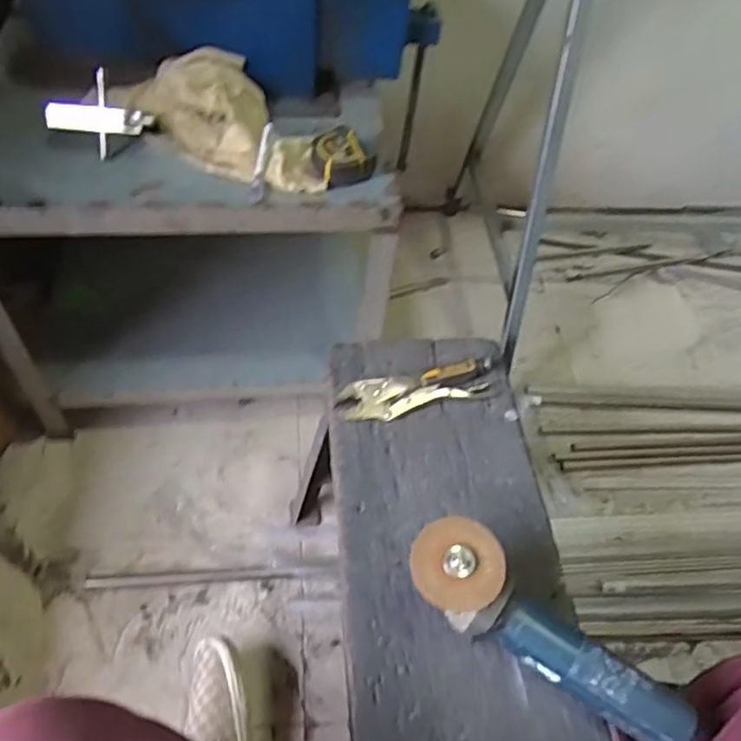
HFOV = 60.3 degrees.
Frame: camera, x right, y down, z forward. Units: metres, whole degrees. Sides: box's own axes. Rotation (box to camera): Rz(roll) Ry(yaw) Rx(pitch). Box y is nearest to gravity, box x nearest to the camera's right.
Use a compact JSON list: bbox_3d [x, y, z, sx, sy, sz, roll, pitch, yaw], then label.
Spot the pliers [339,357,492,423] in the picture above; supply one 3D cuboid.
[{"bbox_3d":[0.063,0.026,0.842,0.210,0.024,0.052,-9,55,-14],"label":"pliers"}]

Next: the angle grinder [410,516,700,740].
[{"bbox_3d":[0.175,0.253,0.626,0.298,0.079,0.090,28,55,14],"label":"angle grinder"}]

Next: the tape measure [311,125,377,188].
[{"bbox_3d":[-0.038,-0.292,0.873,0.079,0.040,0.077,-22,58,-22],"label":"tape measure"}]

